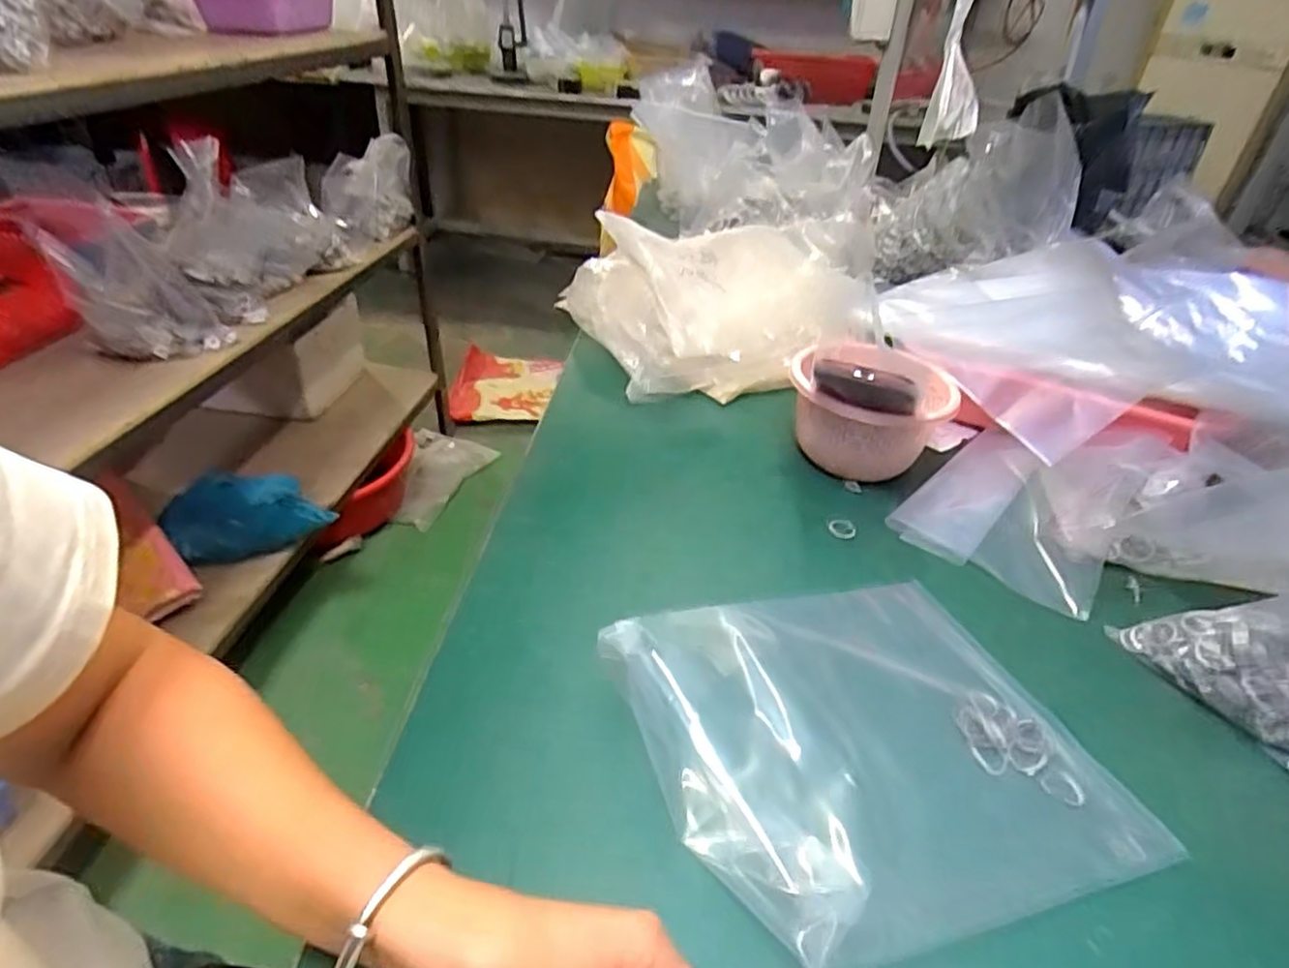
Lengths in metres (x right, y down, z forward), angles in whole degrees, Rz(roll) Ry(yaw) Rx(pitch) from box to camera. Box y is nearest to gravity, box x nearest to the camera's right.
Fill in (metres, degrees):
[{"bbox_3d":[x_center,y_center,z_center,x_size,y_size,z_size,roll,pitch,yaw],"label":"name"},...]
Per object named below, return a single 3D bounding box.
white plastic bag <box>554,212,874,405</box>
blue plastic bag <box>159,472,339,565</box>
[{"bbox_3d":[0.084,-0.204,0.809,0.327,0.136,0.259,0,36,-7],"label":"white plastic bag"},{"bbox_3d":[-0.698,0.052,1.225,0.264,0.138,0.083,-11,38,-19],"label":"blue plastic bag"}]

